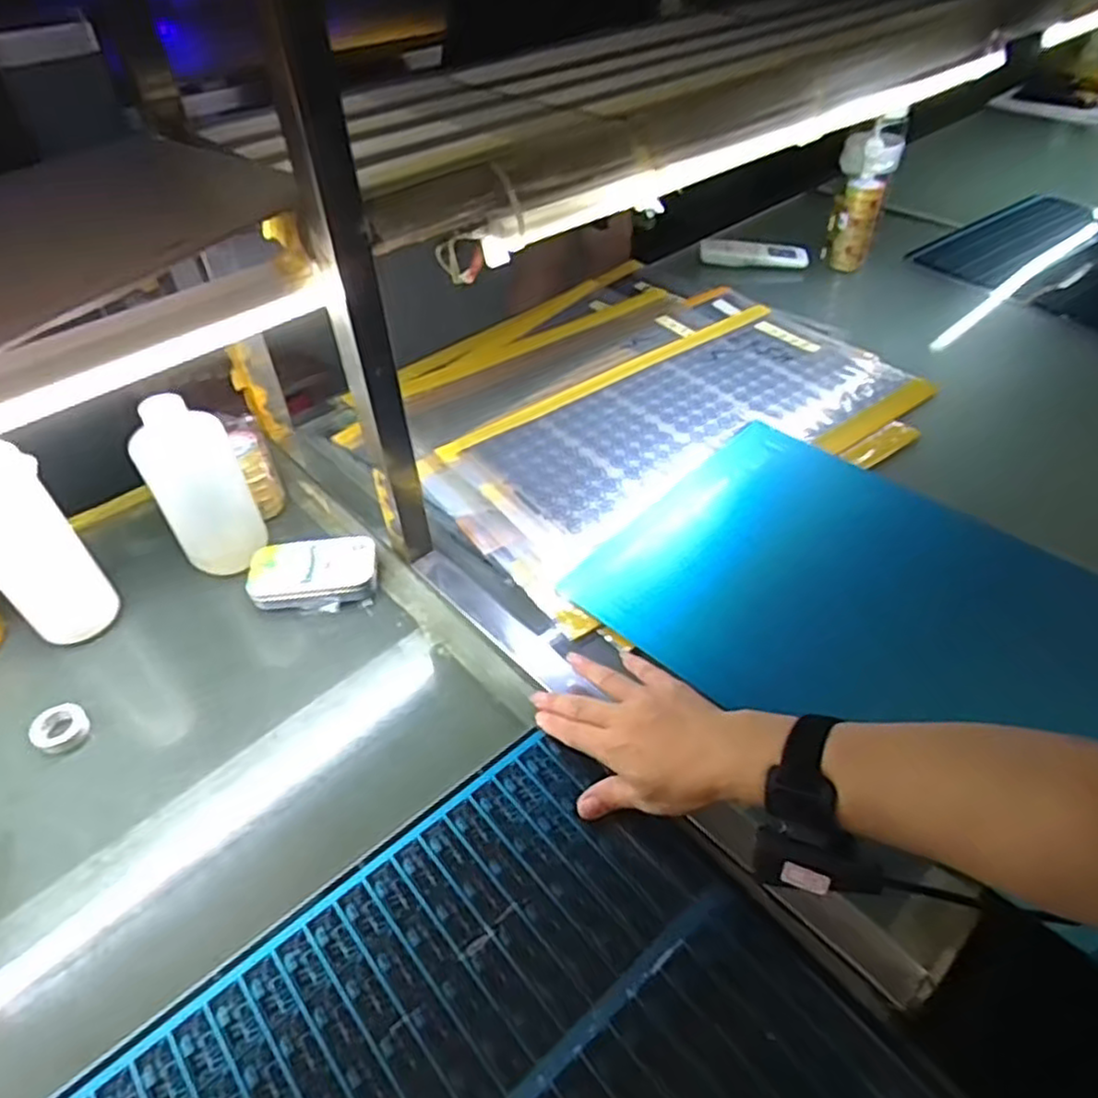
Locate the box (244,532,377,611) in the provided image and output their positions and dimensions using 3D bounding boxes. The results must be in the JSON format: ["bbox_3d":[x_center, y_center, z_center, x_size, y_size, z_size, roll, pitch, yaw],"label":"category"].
[{"bbox_3d":[-0.217,0.022,0.670,0.112,0.030,0.071,-3,47,-1],"label":"box"}]

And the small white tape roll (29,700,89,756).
[{"bbox_3d":[-0.383,0.140,0.563,0.035,0.016,0.039,34,56,29],"label":"small white tape roll"}]

